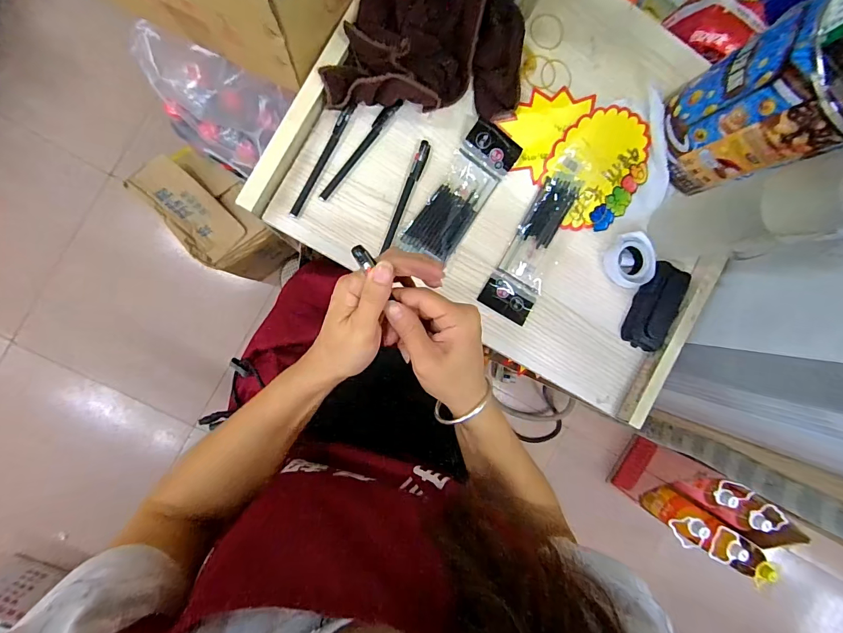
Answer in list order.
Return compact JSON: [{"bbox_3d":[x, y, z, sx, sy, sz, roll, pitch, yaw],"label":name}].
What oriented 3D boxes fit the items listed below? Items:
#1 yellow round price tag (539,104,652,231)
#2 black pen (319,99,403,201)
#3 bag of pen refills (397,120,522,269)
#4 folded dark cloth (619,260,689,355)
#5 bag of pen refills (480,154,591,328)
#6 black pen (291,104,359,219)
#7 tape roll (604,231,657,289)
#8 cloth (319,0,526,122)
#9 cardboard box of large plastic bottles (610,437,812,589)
[{"bbox_3d":[0.214,-0.180,0.477,0.114,0.007,0.150,31,90,-8],"label":"yellow round price tag"},{"bbox_3d":[-0.069,-0.187,0.437,0.013,0.006,0.141,38,88,-8],"label":"black pen"},{"bbox_3d":[0.046,-0.142,0.456,0.061,0.016,0.169,33,88,-8],"label":"bag of pen refills"},{"bbox_3d":[0.296,-0.011,0.491,0.059,0.030,0.107,18,91,-9],"label":"folded dark cloth"},{"bbox_3d":[0.143,-0.096,0.472,0.062,0.006,0.205,26,89,-9],"label":"bag of pen refills"},{"bbox_3d":[-0.110,-0.172,0.430,0.010,0.008,0.139,29,89,-8],"label":"black pen"},{"bbox_3d":[0.256,-0.069,0.484,0.056,0.027,0.066,-5,94,-8],"label":"tape roll"},{"bbox_3d":[0.018,-0.274,0.414,0.191,0.069,0.180,26,89,-9],"label":"cloth"},{"bbox_3d":[0.788,0.539,1.122,0.319,0.320,0.184,28,89,-8],"label":"cardboard box of large plastic bottles"}]

